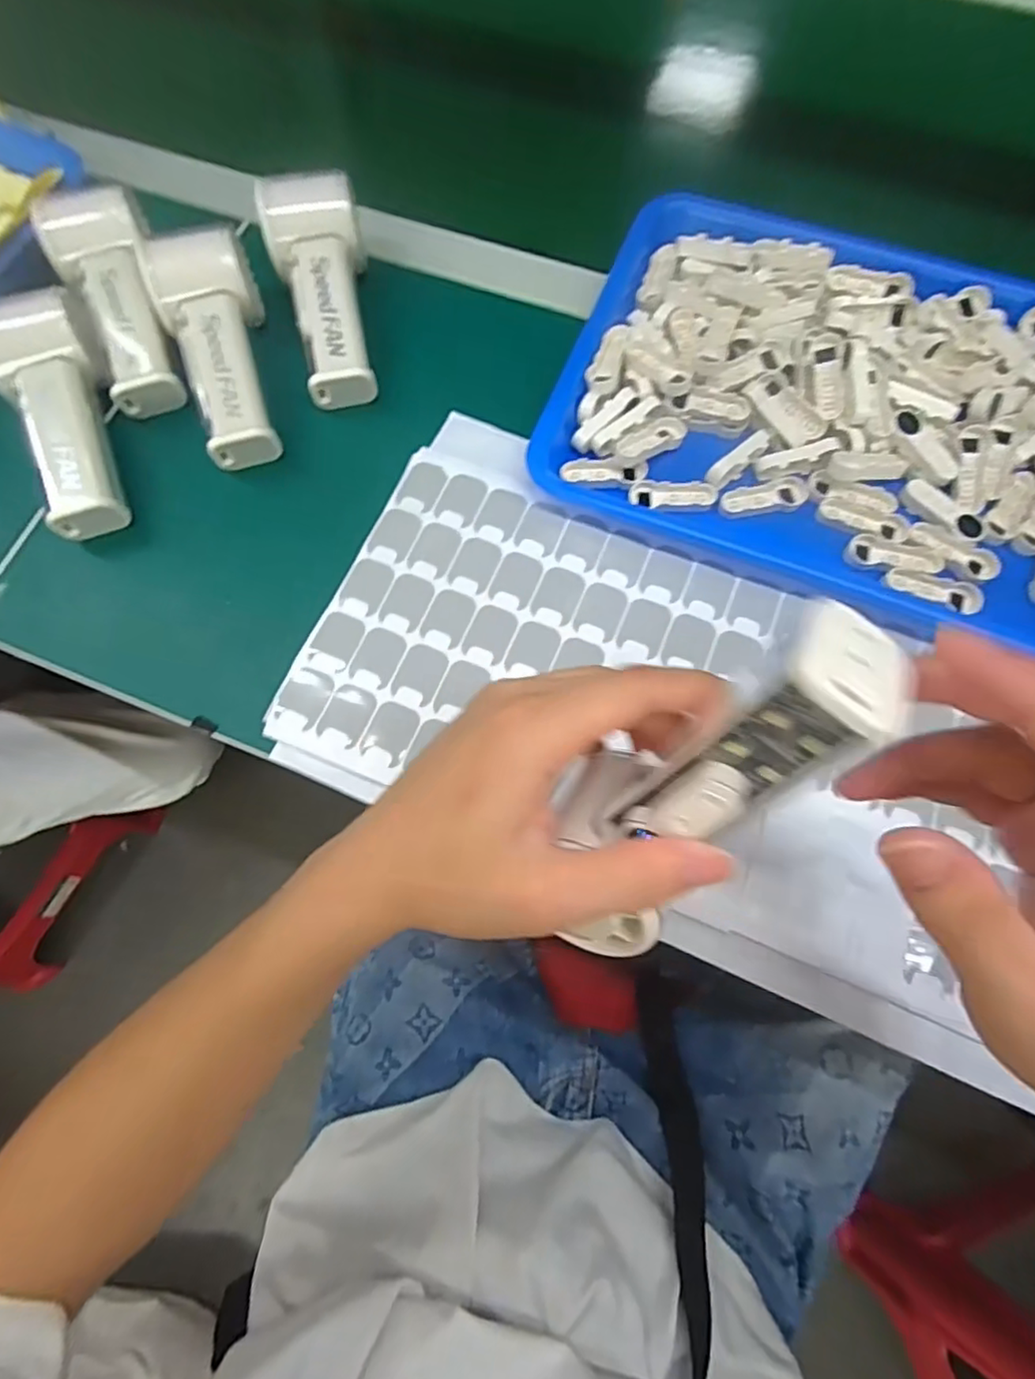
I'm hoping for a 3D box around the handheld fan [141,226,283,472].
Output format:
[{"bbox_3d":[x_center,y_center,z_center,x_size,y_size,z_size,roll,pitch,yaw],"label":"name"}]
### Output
[{"bbox_3d":[-0.186,-0.212,0.399,0.058,0.062,0.146,-16,74,-3],"label":"handheld fan"}]

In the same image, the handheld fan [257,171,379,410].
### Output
[{"bbox_3d":[-0.120,-0.254,0.406,0.060,0.060,0.137,-16,74,-3],"label":"handheld fan"}]

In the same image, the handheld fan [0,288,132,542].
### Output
[{"bbox_3d":[-0.274,-0.166,0.384,0.058,0.061,0.147,-23,75,-5],"label":"handheld fan"}]

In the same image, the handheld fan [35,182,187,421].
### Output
[{"bbox_3d":[-0.255,-0.253,0.407,0.061,0.051,0.145,-24,75,-5],"label":"handheld fan"}]

